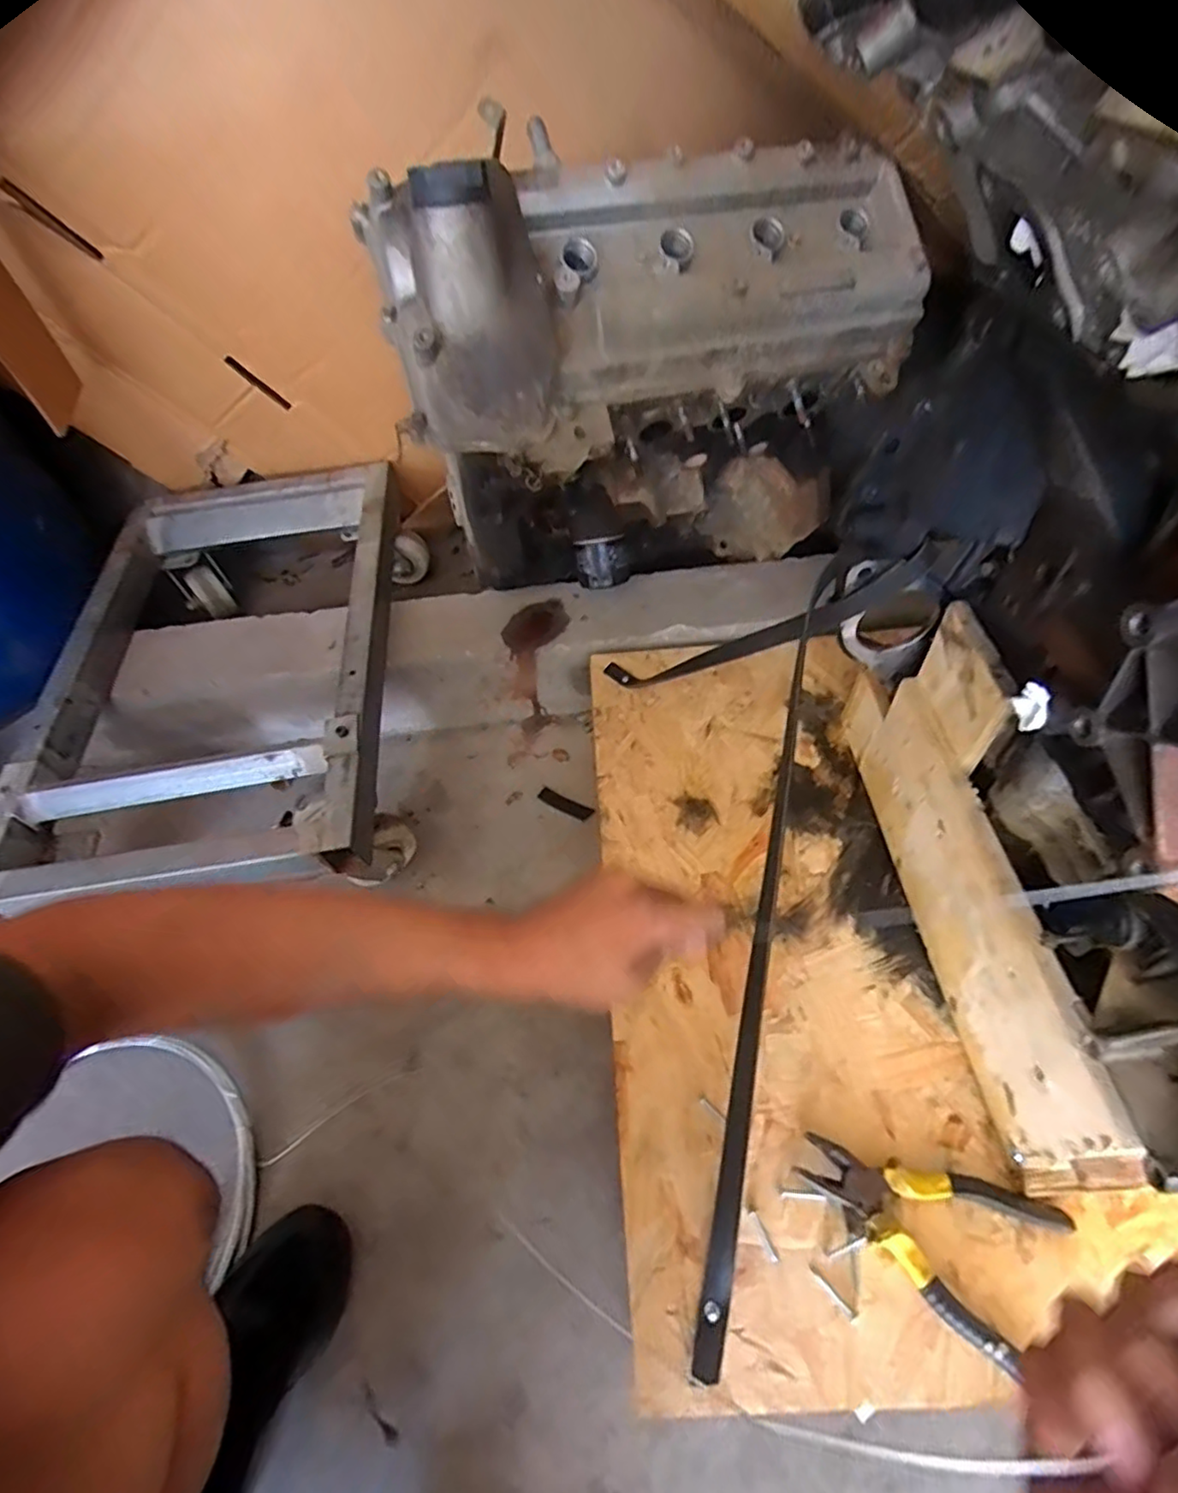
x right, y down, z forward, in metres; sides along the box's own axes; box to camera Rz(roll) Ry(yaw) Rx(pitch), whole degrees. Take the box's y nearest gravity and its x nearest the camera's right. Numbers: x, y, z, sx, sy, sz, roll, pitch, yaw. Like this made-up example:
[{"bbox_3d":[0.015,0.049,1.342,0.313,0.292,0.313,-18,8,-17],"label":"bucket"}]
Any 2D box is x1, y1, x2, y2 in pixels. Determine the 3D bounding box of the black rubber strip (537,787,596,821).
[{"bbox_3d":[-0.032,0.081,0.867,0.080,0.006,0.019,23,82,20],"label":"black rubber strip"}]

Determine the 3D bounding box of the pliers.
[{"bbox_3d":[0.257,0.347,0.486,0.161,0.031,0.113,36,64,25],"label":"pliers"}]

